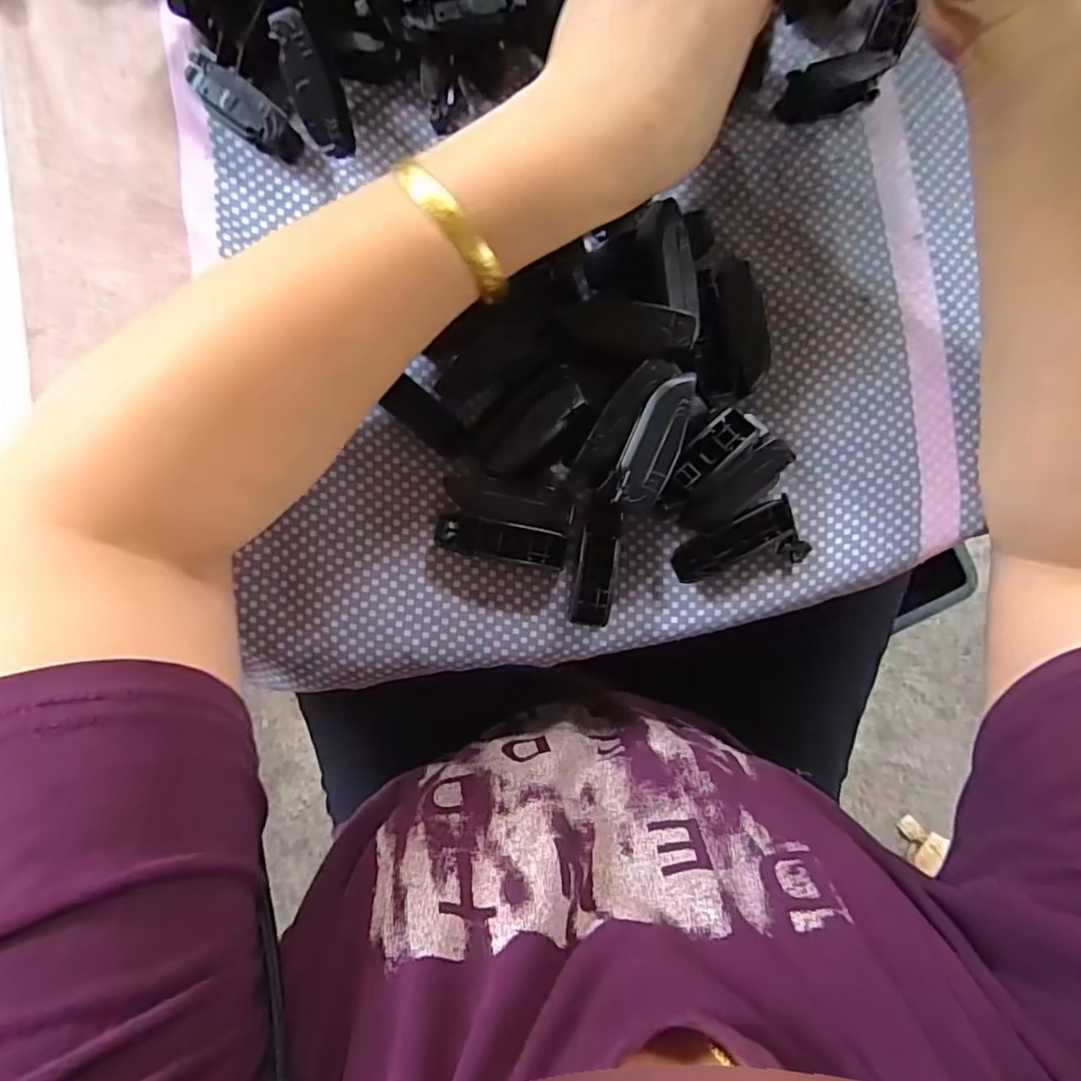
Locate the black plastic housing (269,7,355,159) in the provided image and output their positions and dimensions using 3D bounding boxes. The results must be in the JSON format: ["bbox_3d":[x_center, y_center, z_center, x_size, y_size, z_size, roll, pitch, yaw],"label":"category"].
[{"bbox_3d":[-0.093,-0.186,0.252,0.020,0.018,0.050,-24,121,-3],"label":"black plastic housing"}]

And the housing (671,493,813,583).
[{"bbox_3d":[0.088,0.002,0.268,0.061,0.016,0.027,-17,91,-3],"label":"housing"}]

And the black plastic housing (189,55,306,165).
[{"bbox_3d":[-0.125,-0.182,0.259,0.047,0.016,0.018,38,88,-2],"label":"black plastic housing"}]

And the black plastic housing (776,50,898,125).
[{"bbox_3d":[0.131,-0.202,0.273,0.047,0.015,0.018,-16,91,-3],"label":"black plastic housing"}]

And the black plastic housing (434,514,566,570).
[{"bbox_3d":[-0.017,0.000,0.266,0.056,0.011,0.016,10,89,-3],"label":"black plastic housing"}]

